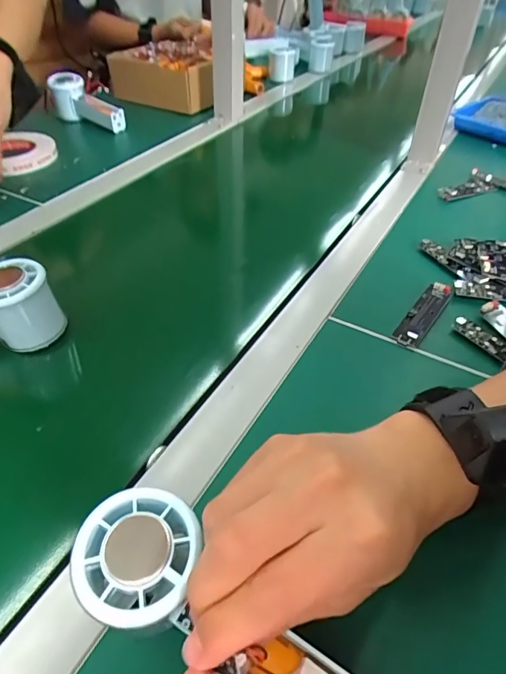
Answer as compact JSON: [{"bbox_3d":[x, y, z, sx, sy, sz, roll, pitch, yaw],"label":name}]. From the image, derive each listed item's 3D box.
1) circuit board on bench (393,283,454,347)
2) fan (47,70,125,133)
[{"bbox_3d":[0.158,-0.022,0.408,0.023,0.013,0.091,28,49,25],"label":"circuit board on bench"},{"bbox_3d":[-0.281,-0.392,0.738,0.157,0.063,0.046,27,49,24],"label":"fan"}]

